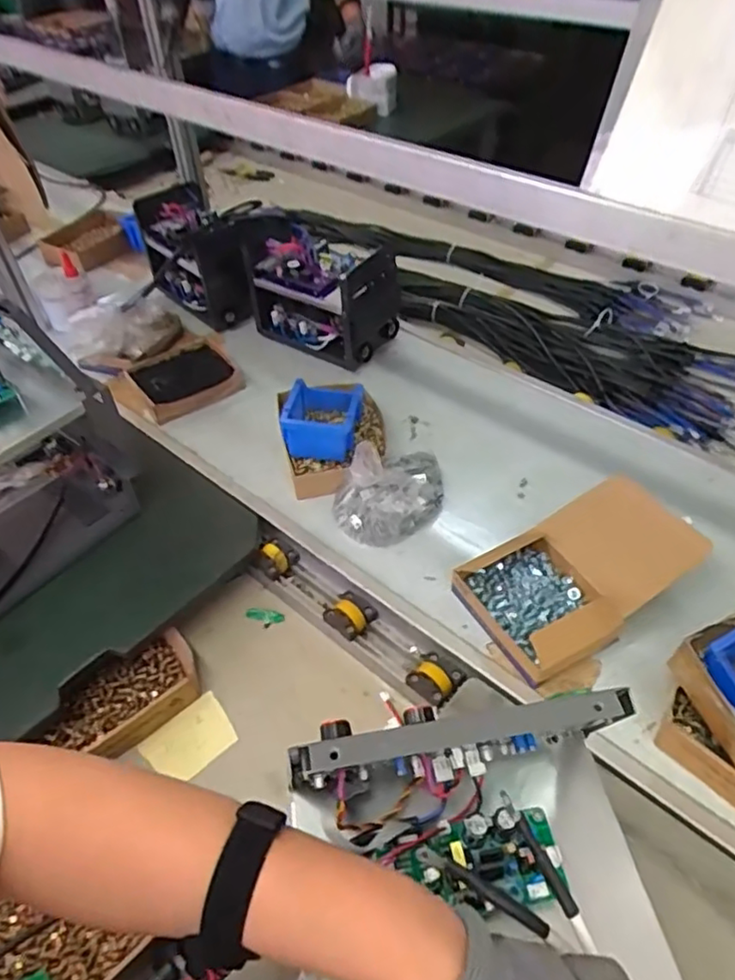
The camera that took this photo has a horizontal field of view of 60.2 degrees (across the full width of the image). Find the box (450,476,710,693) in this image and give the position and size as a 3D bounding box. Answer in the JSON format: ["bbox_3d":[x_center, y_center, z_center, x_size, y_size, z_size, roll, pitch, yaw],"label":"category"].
[{"bbox_3d":[0.265,0.105,0.798,0.271,0.090,0.171,-25,51,-19],"label":"box"}]

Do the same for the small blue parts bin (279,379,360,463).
[{"bbox_3d":[-0.067,-0.116,0.969,0.112,0.063,0.130,3,47,6],"label":"small blue parts bin"}]

